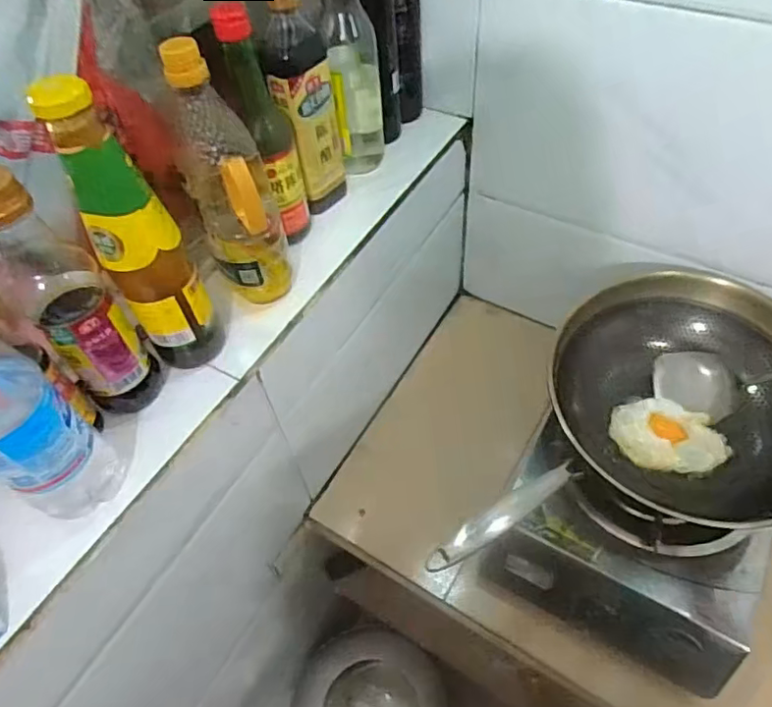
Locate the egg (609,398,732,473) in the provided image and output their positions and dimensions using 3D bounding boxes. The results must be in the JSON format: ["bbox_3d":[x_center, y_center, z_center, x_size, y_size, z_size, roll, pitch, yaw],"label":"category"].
[{"bbox_3d":[0.344,0.097,0.700,0.125,0.022,0.087,6,54,9],"label":"egg"}]

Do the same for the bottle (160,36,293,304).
[{"bbox_3d":[-0.141,-0.150,0.530,0.071,0.253,0.081,-16,54,-7],"label":"bottle"}]

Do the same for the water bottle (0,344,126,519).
[{"bbox_3d":[-0.269,0.034,0.390,0.074,0.240,0.064,25,59,21],"label":"water bottle"}]

